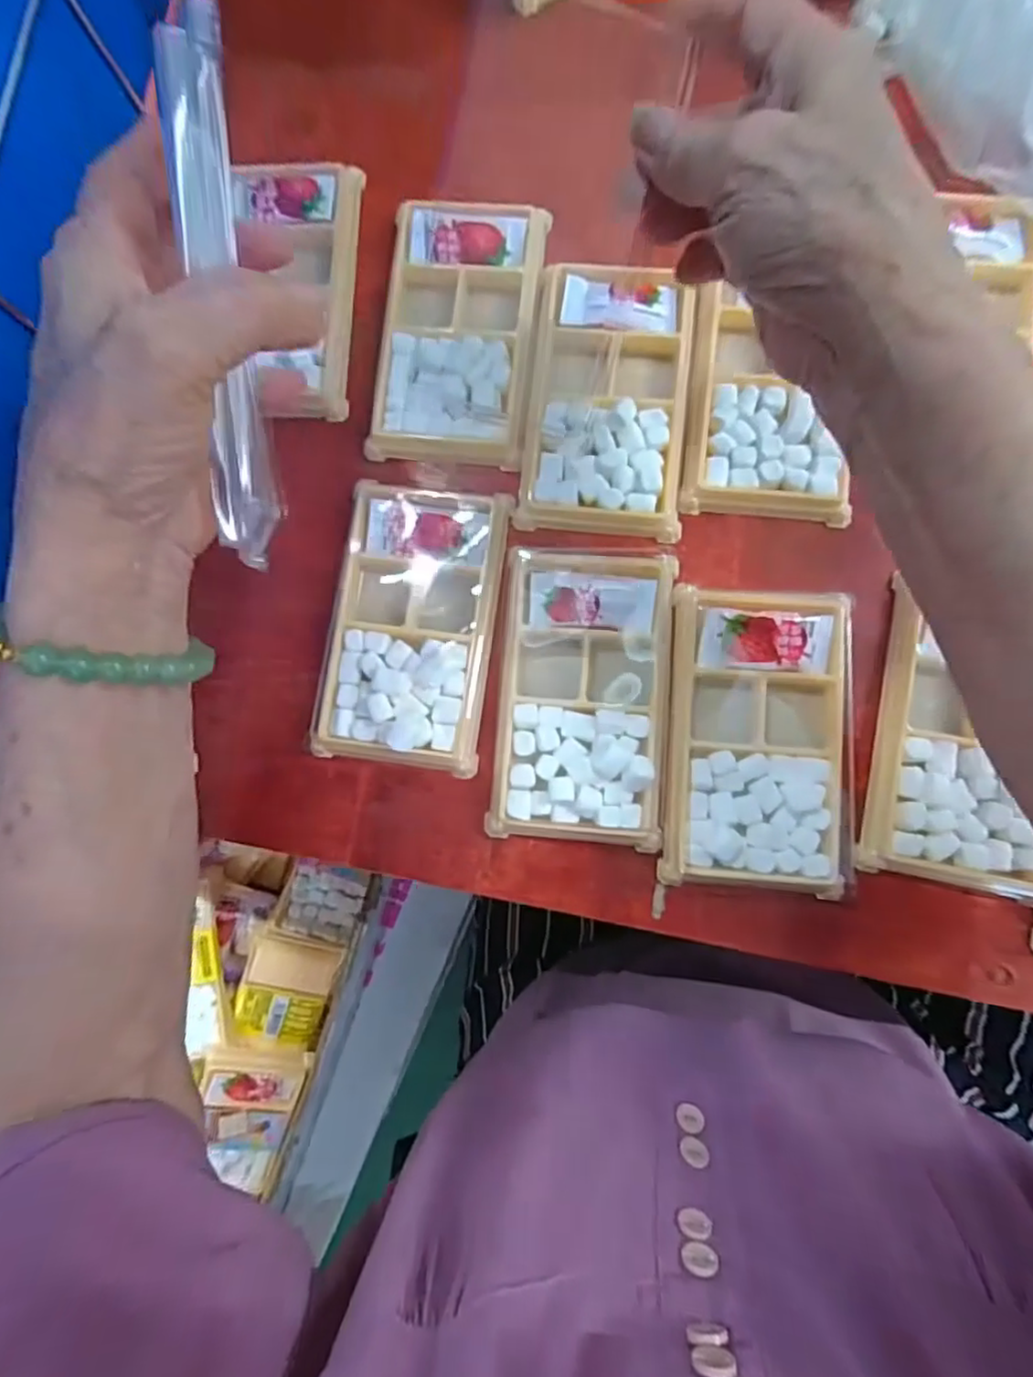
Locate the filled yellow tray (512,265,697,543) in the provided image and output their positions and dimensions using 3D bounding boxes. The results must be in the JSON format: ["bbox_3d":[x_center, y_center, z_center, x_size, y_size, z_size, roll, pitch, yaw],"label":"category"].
[{"bbox_3d":[0.045,-0.141,0.314,0.075,0.015,0.130,6,86,5],"label":"filled yellow tray"}]

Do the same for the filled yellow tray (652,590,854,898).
[{"bbox_3d":[0.112,0.023,0.291,0.081,0.013,0.134,4,86,5],"label":"filled yellow tray"}]

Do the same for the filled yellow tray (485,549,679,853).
[{"bbox_3d":[0.032,0.003,0.297,0.078,0.015,0.132,4,86,5],"label":"filled yellow tray"}]

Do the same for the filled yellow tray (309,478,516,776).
[{"bbox_3d":[-0.050,-0.031,0.307,0.076,0.016,0.132,8,86,6],"label":"filled yellow tray"}]

